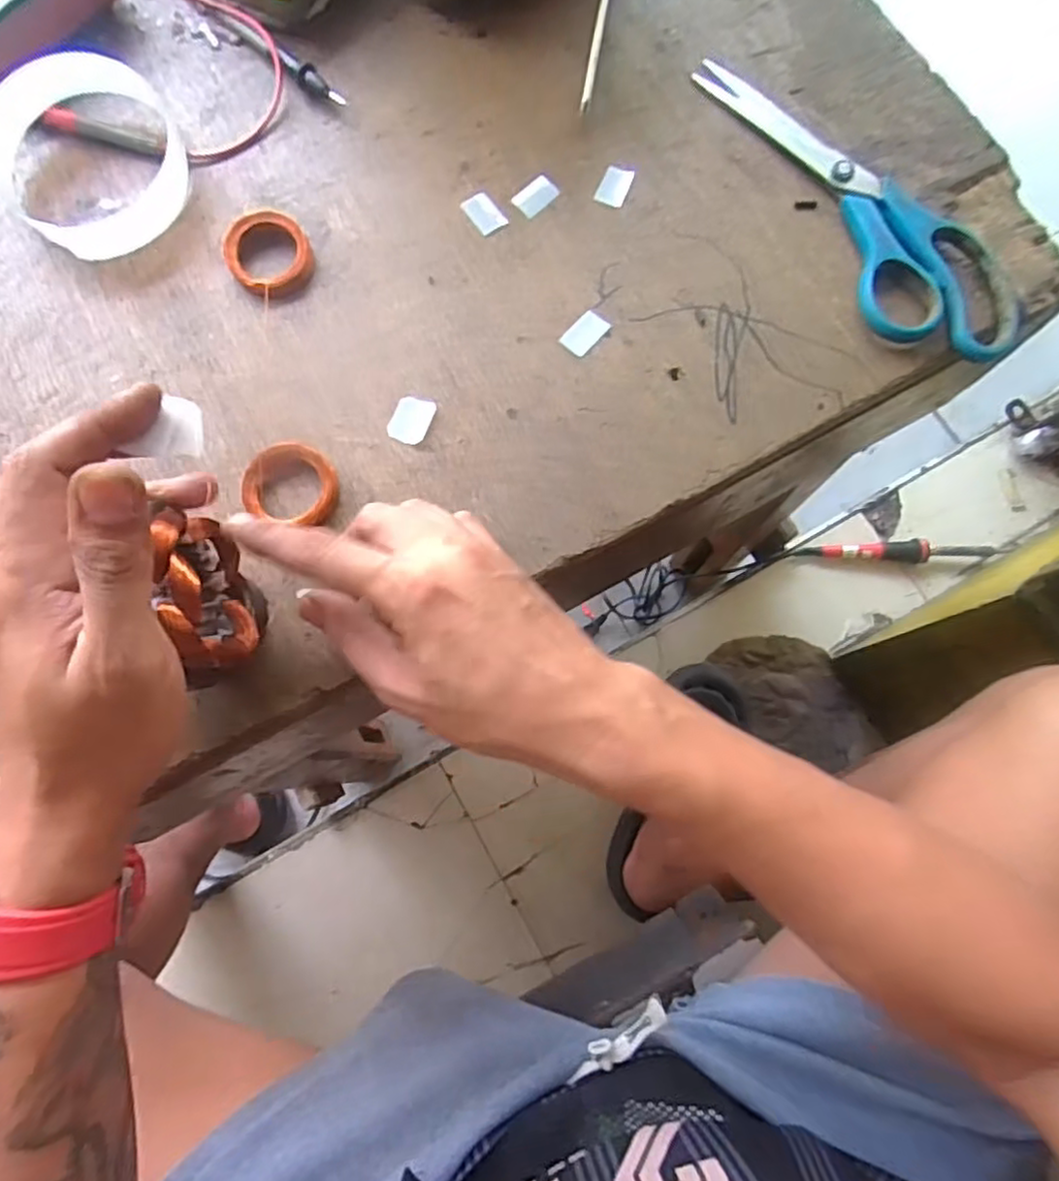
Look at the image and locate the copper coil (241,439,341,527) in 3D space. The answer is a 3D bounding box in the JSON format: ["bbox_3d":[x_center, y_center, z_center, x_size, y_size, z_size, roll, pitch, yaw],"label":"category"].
[{"bbox_3d":[-0.116,-0.052,0.332,0.044,0.013,0.037,11,76,2],"label":"copper coil"}]

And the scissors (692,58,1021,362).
[{"bbox_3d":[0.182,-0.216,0.370,0.083,0.015,0.223,-23,77,-6],"label":"scissors"}]

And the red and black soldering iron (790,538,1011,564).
[{"bbox_3d":[0.450,-0.047,0.809,0.252,0.018,0.025,-1,76,-1],"label":"red and black soldering iron"}]

